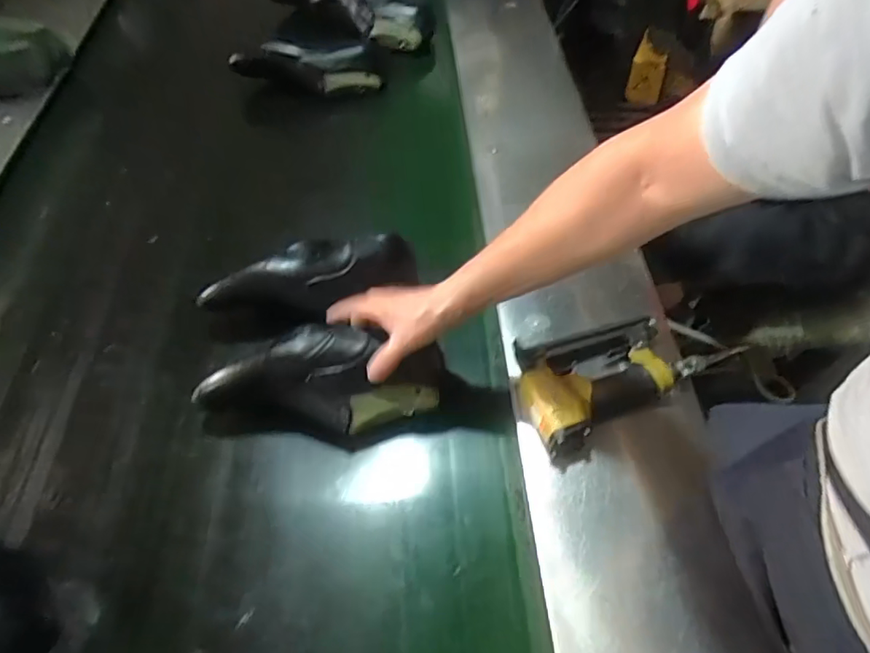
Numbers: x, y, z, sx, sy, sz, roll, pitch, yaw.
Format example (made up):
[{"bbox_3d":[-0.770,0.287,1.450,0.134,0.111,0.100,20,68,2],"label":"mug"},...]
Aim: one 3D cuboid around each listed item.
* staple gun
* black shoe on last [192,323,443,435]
[{"bbox_3d":[0.193,0.067,0.636,0.198,0.076,0.151,-17,57,-13],"label":"staple gun"},{"bbox_3d":[-0.130,0.063,0.621,0.279,0.086,0.100,1,52,-10],"label":"black shoe on last"}]

